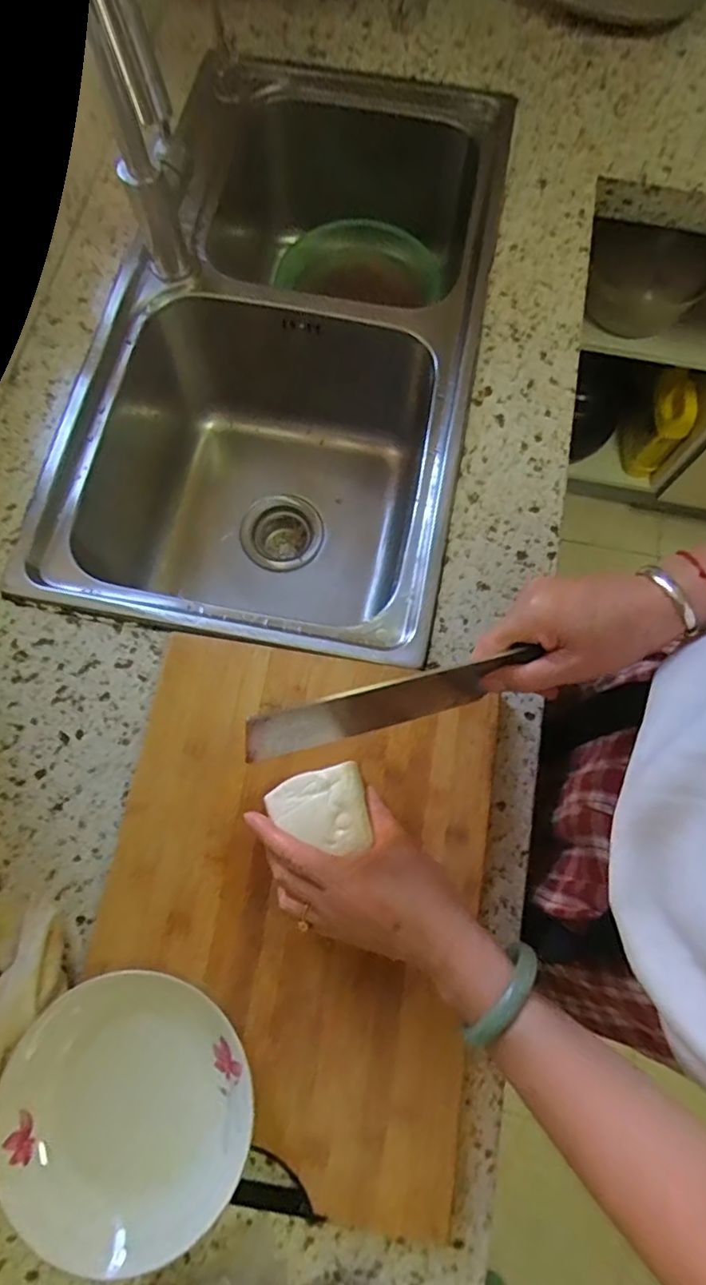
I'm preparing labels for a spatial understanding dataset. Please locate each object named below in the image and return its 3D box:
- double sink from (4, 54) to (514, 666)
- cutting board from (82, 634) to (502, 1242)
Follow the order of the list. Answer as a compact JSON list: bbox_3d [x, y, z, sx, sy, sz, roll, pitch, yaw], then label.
[{"bbox_3d":[-0.092,-0.321,0.759,0.444,0.265,0.720,11,77,0],"label":"double sink"},{"bbox_3d":[-0.045,0.197,0.475,0.293,0.035,0.388,9,74,1],"label":"cutting board"}]

